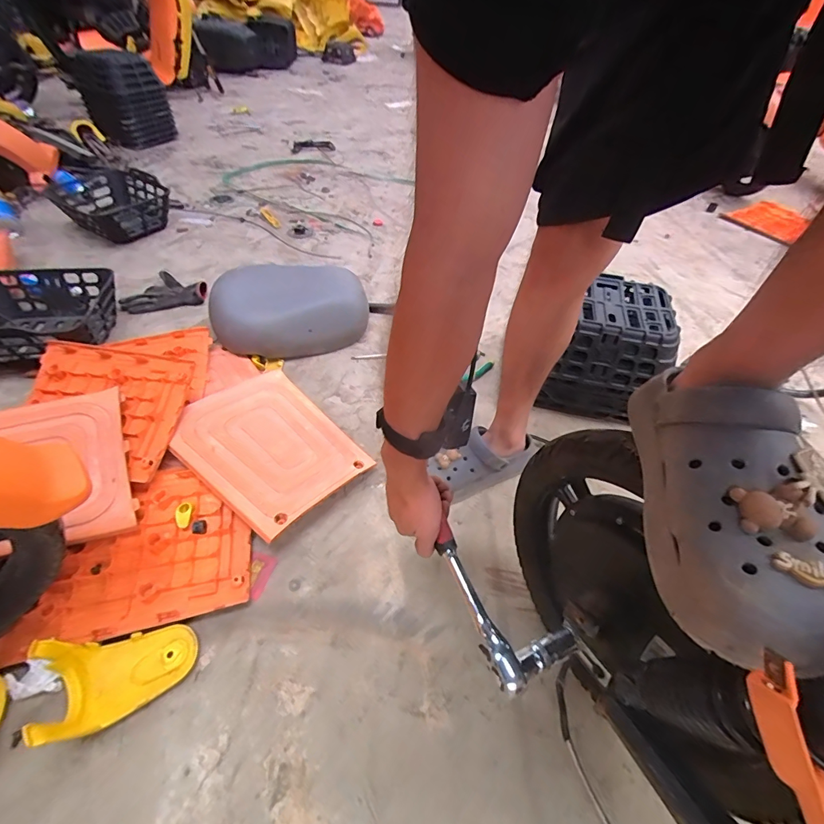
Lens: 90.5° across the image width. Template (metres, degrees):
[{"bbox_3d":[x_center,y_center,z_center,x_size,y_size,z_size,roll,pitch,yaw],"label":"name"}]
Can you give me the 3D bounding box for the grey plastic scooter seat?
[{"bbox_3d":[-0.287,-0.246,0.984,0.357,0.148,0.223,-6,48,-9],"label":"grey plastic scooter seat"}]

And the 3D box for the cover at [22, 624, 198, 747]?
[{"bbox_3d":[-0.361,0.316,0.508,0.149,0.079,0.108,-20,52,-21],"label":"cover"}]

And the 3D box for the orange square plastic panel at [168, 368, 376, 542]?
[{"bbox_3d":[-0.259,0.053,0.741,0.322,0.021,0.244,36,47,22],"label":"orange square plastic panel"}]

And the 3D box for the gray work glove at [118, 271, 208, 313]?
[{"bbox_3d":[-0.668,-0.341,1.105,0.203,0.033,0.165,-13,50,-16],"label":"gray work glove"}]

